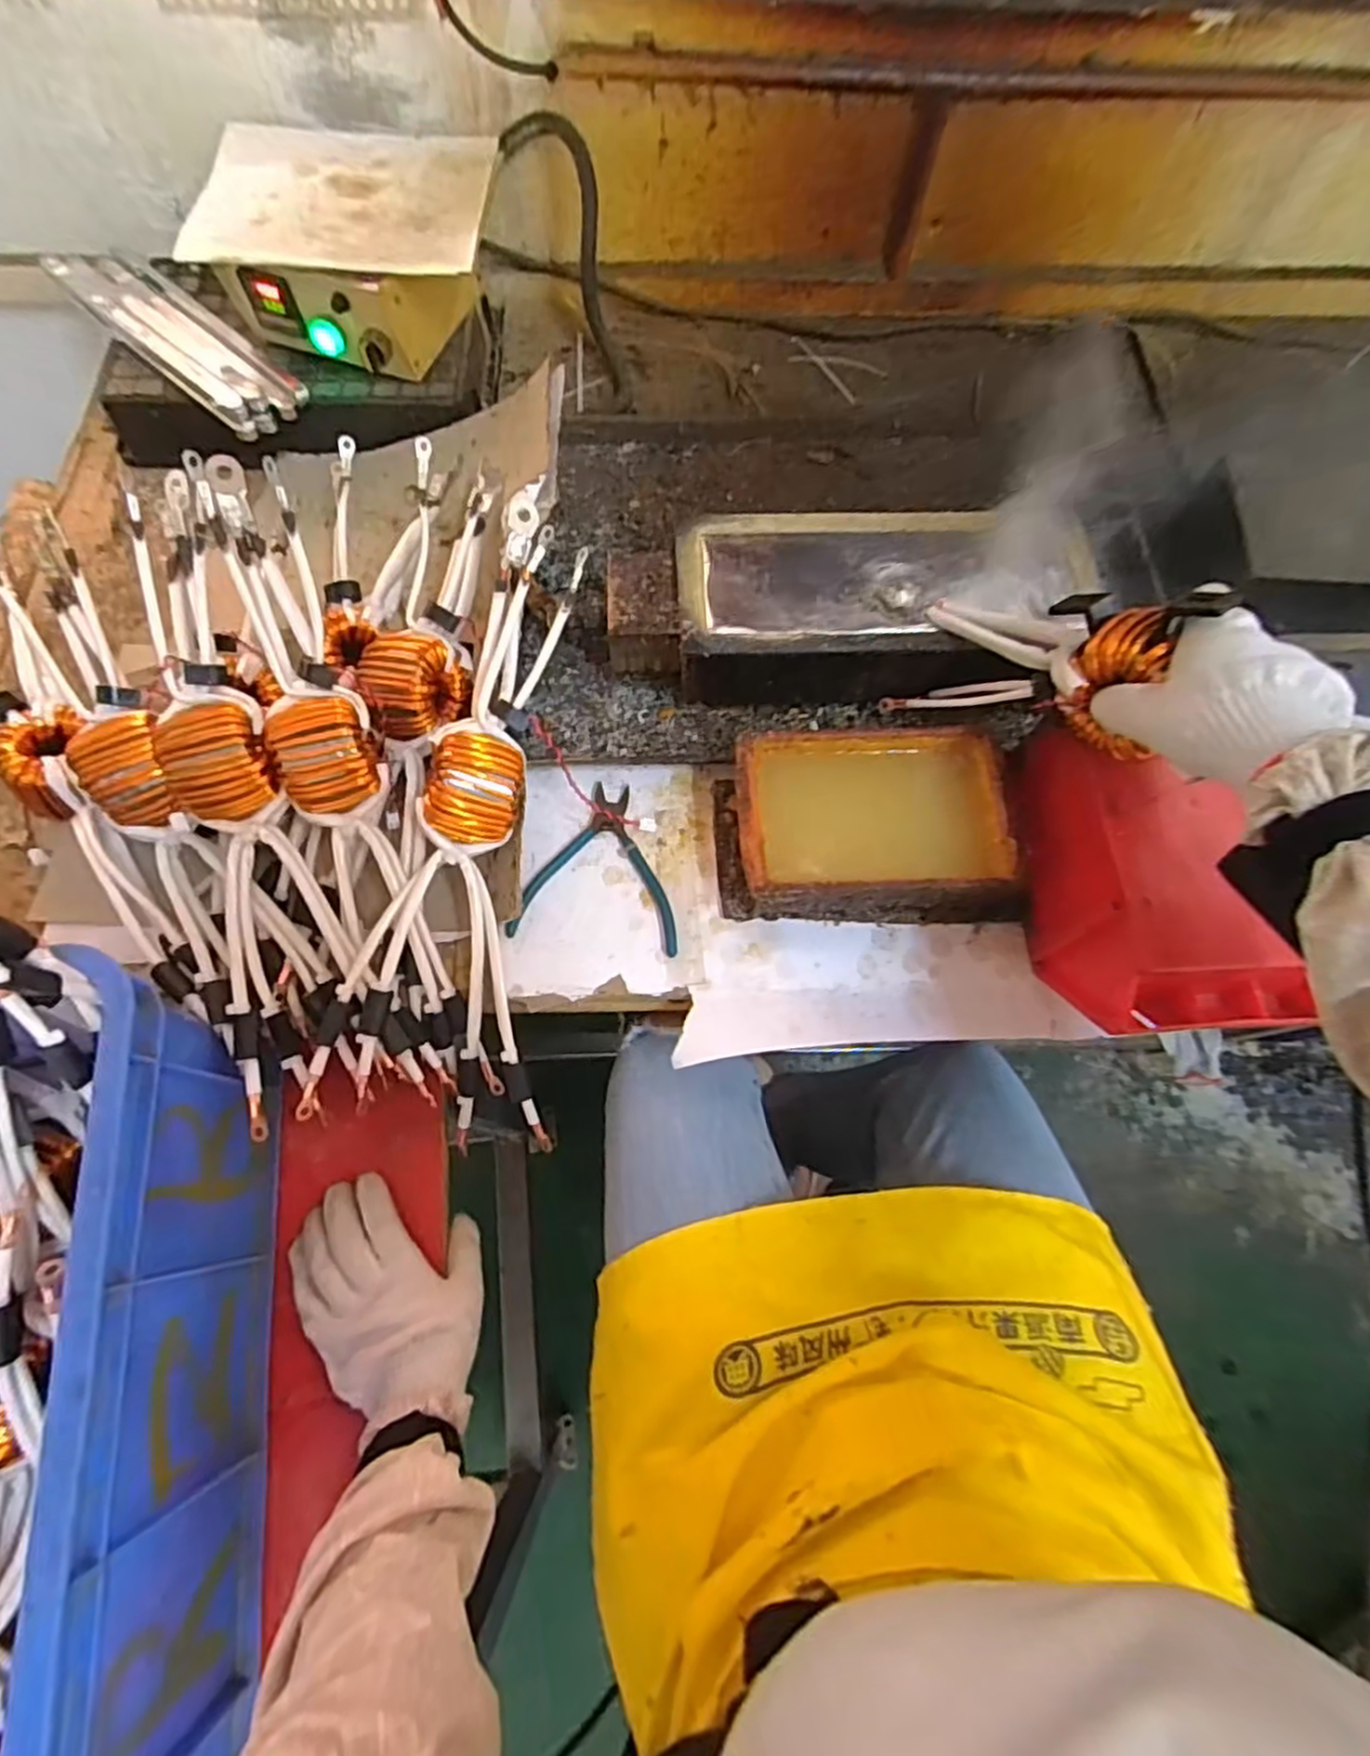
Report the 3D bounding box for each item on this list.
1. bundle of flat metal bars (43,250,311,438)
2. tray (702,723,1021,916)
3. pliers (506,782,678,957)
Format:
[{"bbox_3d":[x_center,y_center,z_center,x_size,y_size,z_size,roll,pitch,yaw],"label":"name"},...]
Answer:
[{"bbox_3d":[-0.493,-0.530,0.707,0.312,0.029,0.082,40,73,13],"label":"bundle of flat metal bars"},{"bbox_3d":[0.135,-0.039,0.559,0.216,0.068,0.139,-3,69,-3],"label":"tray"},{"bbox_3d":[-0.062,-0.013,0.568,0.124,0.014,0.134,7,69,1],"label":"pliers"}]

